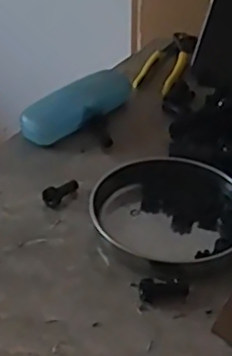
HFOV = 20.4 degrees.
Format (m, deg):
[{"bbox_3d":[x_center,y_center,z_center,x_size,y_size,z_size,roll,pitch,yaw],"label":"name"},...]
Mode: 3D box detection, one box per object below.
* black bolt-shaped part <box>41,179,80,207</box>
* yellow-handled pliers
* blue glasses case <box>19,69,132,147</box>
[{"bbox_3d":[-0.051,0.010,0.597,0.017,0.012,0.041,24,41,23],"label":"black bolt-shaped part"},{"bbox_3d":[0.068,-0.151,0.817,0.051,0.025,0.152,17,39,16],"label":"yellow-handled pliers"},{"bbox_3d":[-0.039,-0.081,0.694,0.040,0.032,0.146,30,43,29],"label":"blue glasses case"}]

